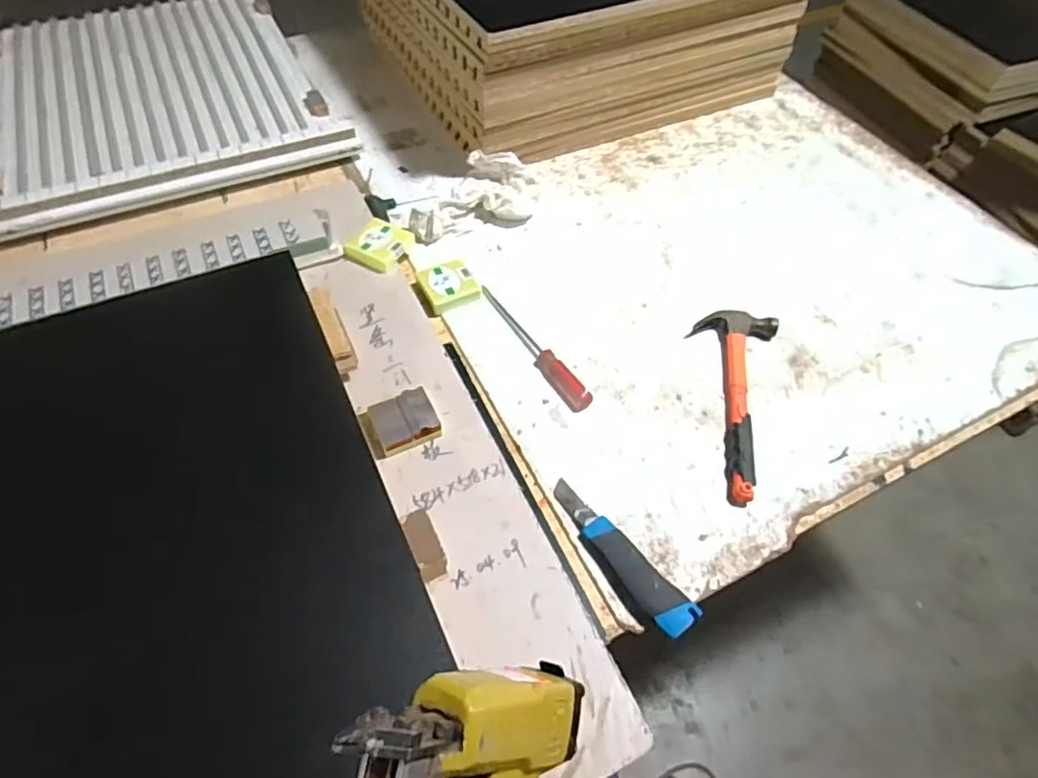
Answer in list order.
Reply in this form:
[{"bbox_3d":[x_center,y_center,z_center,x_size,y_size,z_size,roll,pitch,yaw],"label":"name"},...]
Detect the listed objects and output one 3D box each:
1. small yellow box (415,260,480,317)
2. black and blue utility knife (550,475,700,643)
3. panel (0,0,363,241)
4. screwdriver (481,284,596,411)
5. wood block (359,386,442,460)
[{"bbox_3d":[-0.086,-0.135,0.761,0.073,0.022,0.065,-21,59,-16],"label":"small yellow box"},{"bbox_3d":[0.098,0.151,0.567,0.039,0.021,0.176,-29,61,-20],"label":"black and blue utility knife"},{"bbox_3d":[-0.608,-0.504,0.984,0.495,0.031,0.624,-22,59,-17],"label":"panel"},{"bbox_3d":[0.019,-0.055,0.716,0.026,0.022,0.208,-25,60,-18],"label":"screwdriver"},{"bbox_3d":[-0.122,0.034,0.618,0.073,0.015,0.058,-22,59,-17],"label":"wood block"}]

